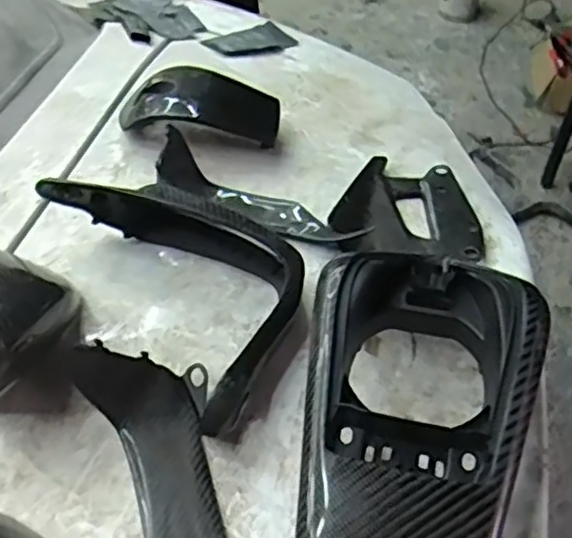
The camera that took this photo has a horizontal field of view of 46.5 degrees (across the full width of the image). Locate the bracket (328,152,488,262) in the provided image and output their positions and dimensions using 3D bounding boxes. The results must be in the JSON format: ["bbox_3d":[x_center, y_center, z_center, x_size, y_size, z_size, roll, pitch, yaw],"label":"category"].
[{"bbox_3d":[0.134,-0.064,0.703,0.155,0.030,0.178,12,50,10],"label":"bracket"}]

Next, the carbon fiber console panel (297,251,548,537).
[{"bbox_3d":[0.092,0.119,0.459,0.155,0.110,0.291,4,49,4],"label":"carbon fiber console panel"}]

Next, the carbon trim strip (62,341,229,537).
[{"bbox_3d":[-0.066,0.147,0.471,0.089,0.051,0.241,-25,53,-21],"label":"carbon trim strip"}]

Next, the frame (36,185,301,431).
[{"bbox_3d":[-0.076,-0.004,0.573,0.147,0.067,0.264,-30,55,-24],"label":"frame"}]

